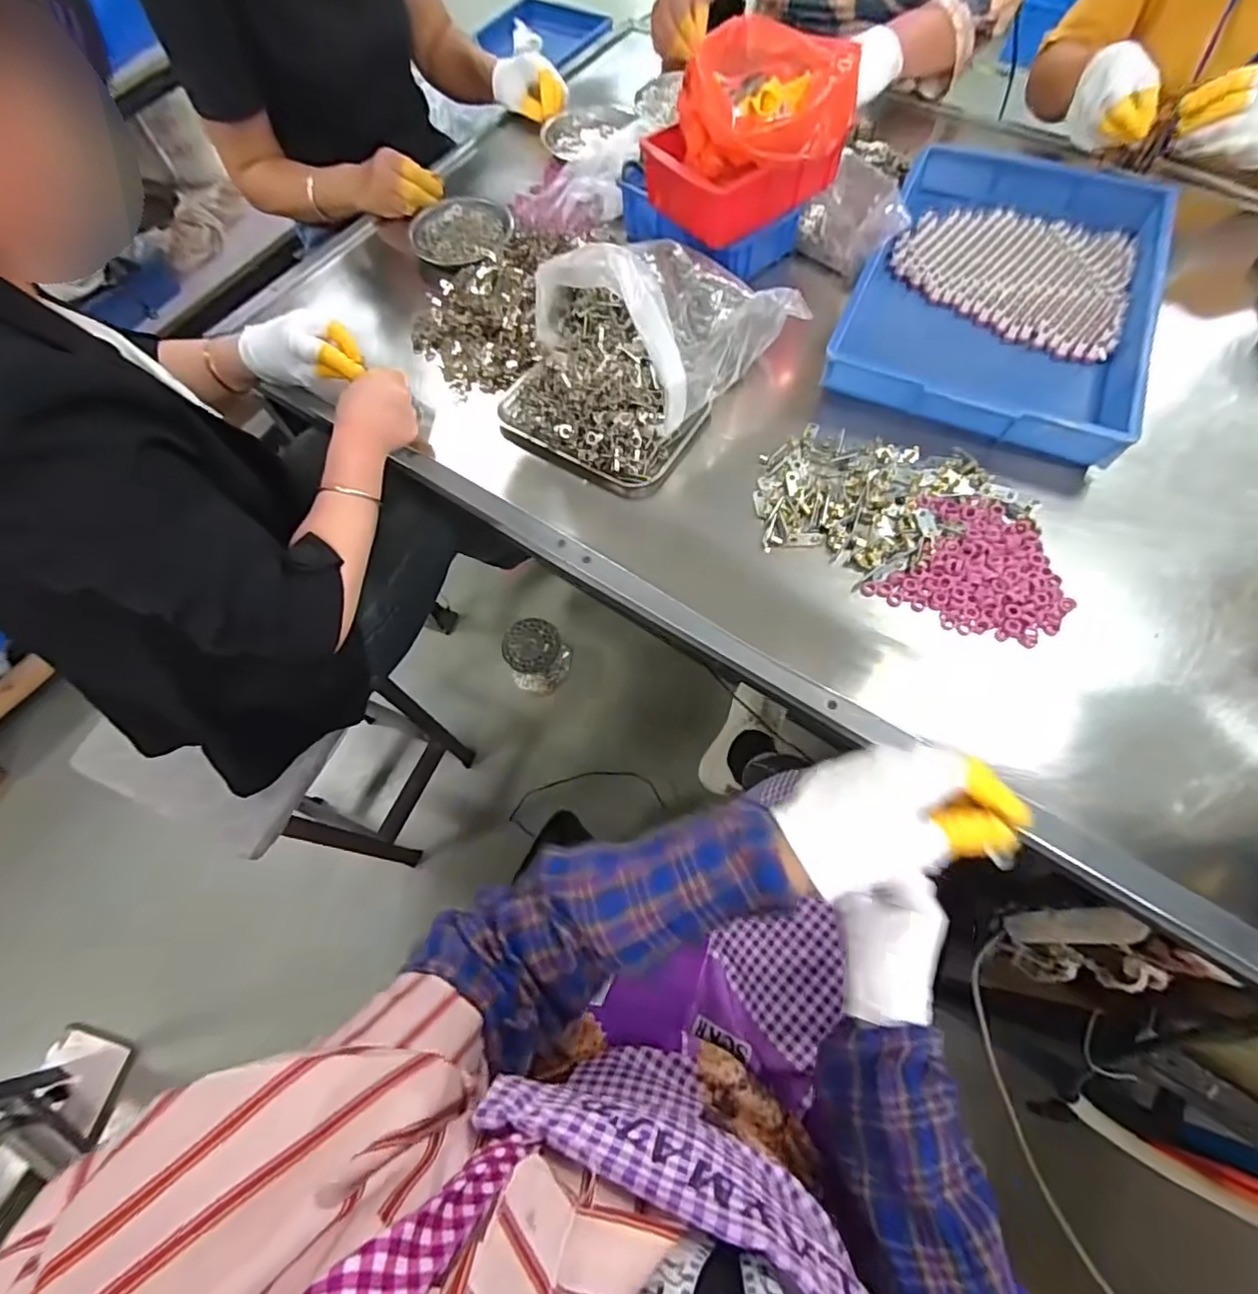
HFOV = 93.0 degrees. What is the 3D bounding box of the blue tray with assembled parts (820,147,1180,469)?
[{"bbox_3d":[0.416,-0.403,0.660,0.284,0.050,0.447,22,69,12],"label":"blue tray with assembled parts"}]

